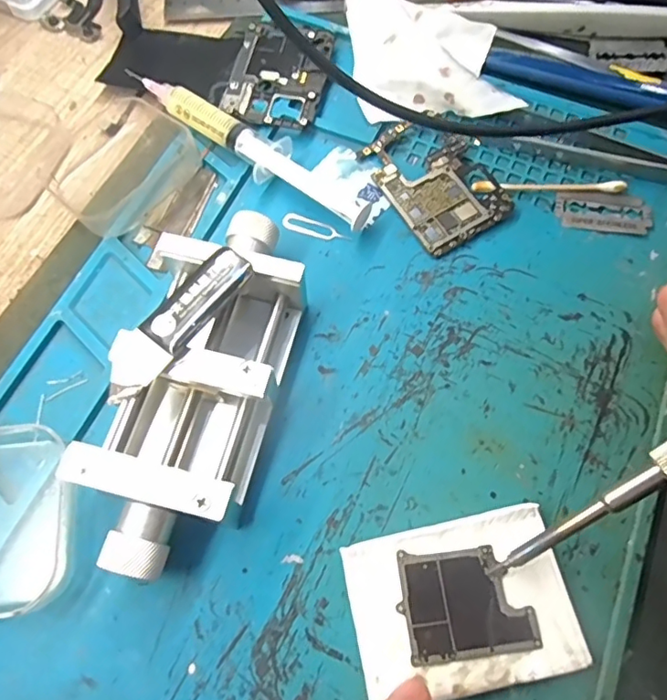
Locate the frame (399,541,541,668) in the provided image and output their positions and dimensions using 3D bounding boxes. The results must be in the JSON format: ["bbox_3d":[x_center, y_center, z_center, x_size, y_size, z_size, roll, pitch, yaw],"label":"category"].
[{"bbox_3d":[0.045,0.085,0.182,0.042,0.004,0.033,-8,68,-3],"label":"frame"}]

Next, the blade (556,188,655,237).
[{"bbox_3d":[0.123,-0.064,0.246,0.042,0.004,0.022,8,68,4],"label":"blade"}]

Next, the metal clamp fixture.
[{"bbox_3d":[-0.048,0.011,0.202,0.056,0.032,0.134,12,69,5],"label":"metal clamp fixture"}]

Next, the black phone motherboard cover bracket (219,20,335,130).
[{"bbox_3d":[-0.028,-0.140,0.275,0.048,0.007,0.067,10,69,4],"label":"black phone motherboard cover bracket"}]

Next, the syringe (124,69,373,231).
[{"bbox_3d":[-0.041,-0.096,0.253,0.138,0.016,0.020,37,73,14],"label":"syringe"}]

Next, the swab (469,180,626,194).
[{"bbox_3d":[0.100,-0.077,0.251,0.069,0.004,0.009,0,68,0],"label":"swab"}]

